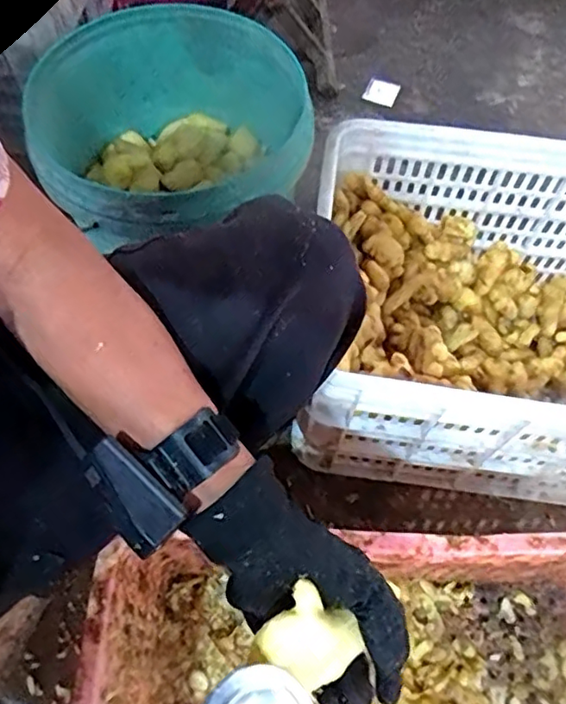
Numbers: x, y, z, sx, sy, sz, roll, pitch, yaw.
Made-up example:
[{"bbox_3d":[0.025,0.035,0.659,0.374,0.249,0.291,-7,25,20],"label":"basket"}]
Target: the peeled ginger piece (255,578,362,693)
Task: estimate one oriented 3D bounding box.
[{"bbox_3d":[0.014,0.172,0.356,0.048,0.030,0.048,45,57,0],"label":"peeled ginger piece"}]

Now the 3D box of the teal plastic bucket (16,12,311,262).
[{"bbox_3d":[-0.117,-0.245,0.694,0.272,0.161,0.287,1,62,-2],"label":"teal plastic bucket"}]

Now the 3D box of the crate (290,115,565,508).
[{"bbox_3d":[0.300,-0.025,0.748,0.504,0.294,0.367,4,63,1],"label":"crate"}]

